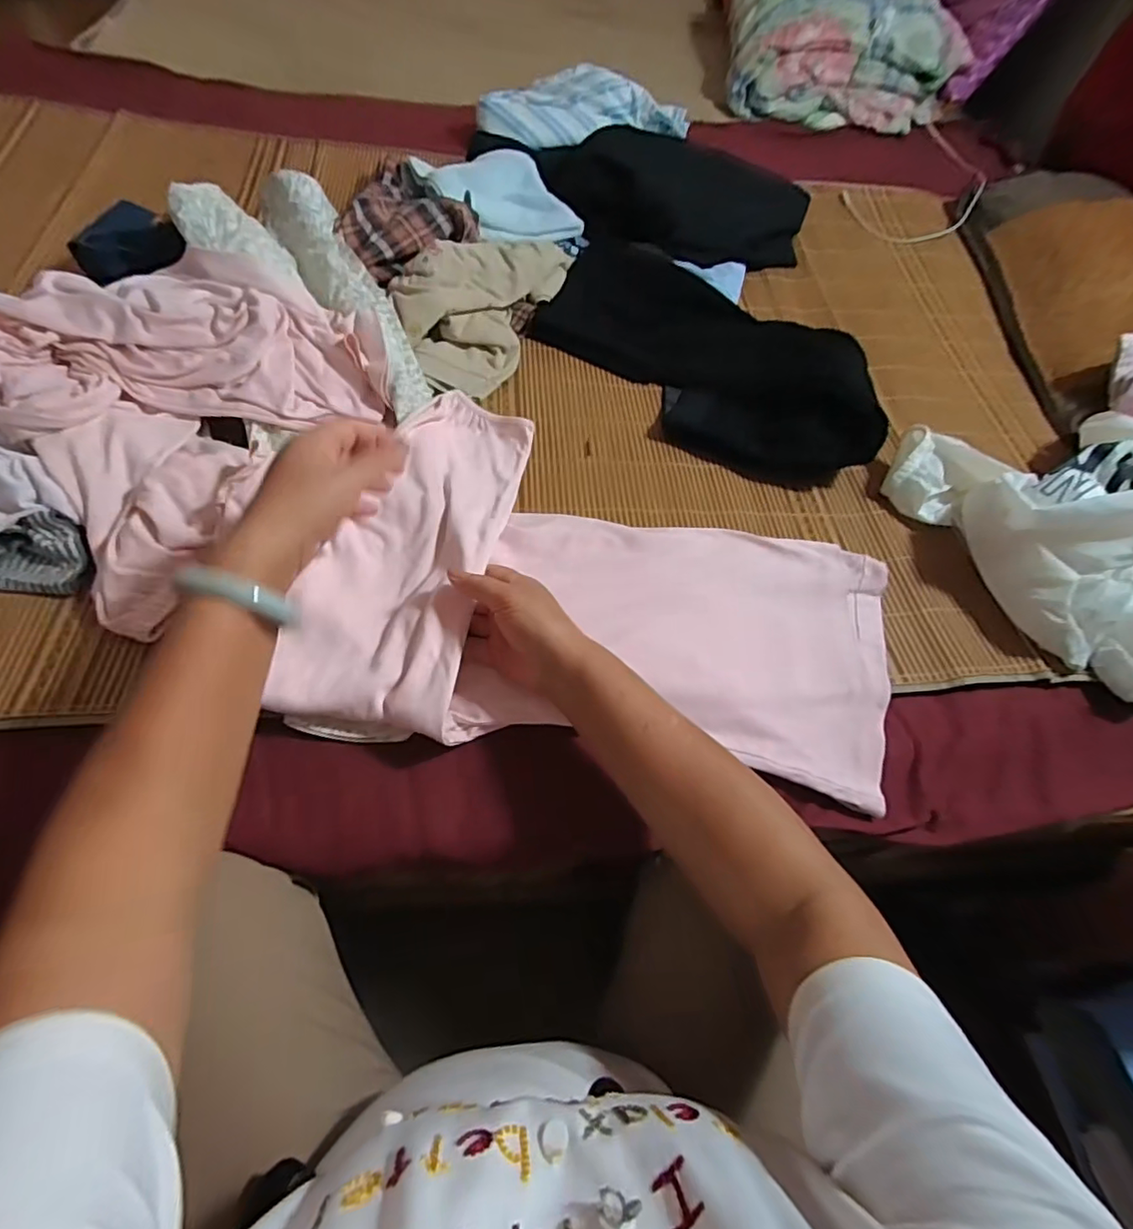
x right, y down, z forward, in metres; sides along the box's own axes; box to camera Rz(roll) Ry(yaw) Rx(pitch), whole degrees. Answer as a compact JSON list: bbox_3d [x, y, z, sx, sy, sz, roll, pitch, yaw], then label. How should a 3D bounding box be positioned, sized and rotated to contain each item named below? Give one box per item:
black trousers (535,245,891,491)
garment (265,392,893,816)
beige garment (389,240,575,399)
[{"bbox_3d":[0.175,-0.316,0.707,0.457,0.095,0.207,37,63,15],"label":"black trousers"},{"bbox_3d":[0.037,-0.035,0.533,0.543,0.065,0.363,11,60,2],"label":"garment"},{"bbox_3d":[-0.113,-0.408,0.716,0.157,0.082,0.299,24,60,8],"label":"beige garment"}]

